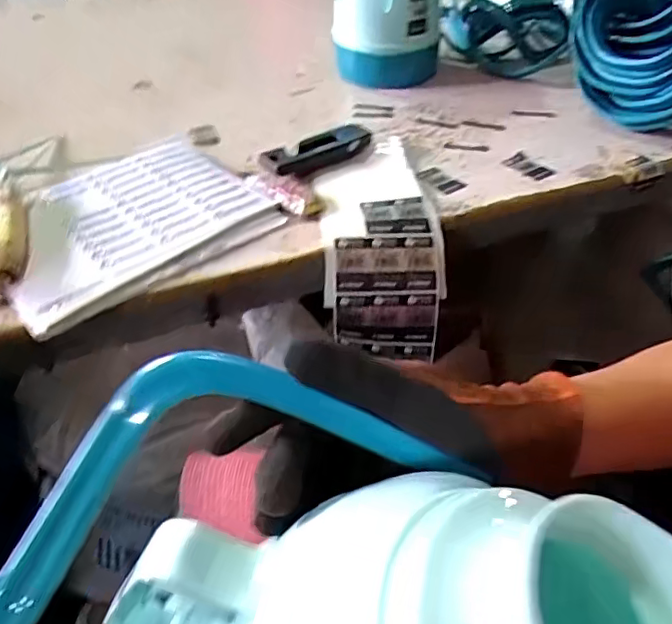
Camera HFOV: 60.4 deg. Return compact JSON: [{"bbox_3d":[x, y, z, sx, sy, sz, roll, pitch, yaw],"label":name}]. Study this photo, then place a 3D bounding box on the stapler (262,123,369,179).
[{"bbox_3d":[-0.022,-0.186,0.663,0.127,0.022,0.050,-27,49,-26],"label":"stapler"}]

